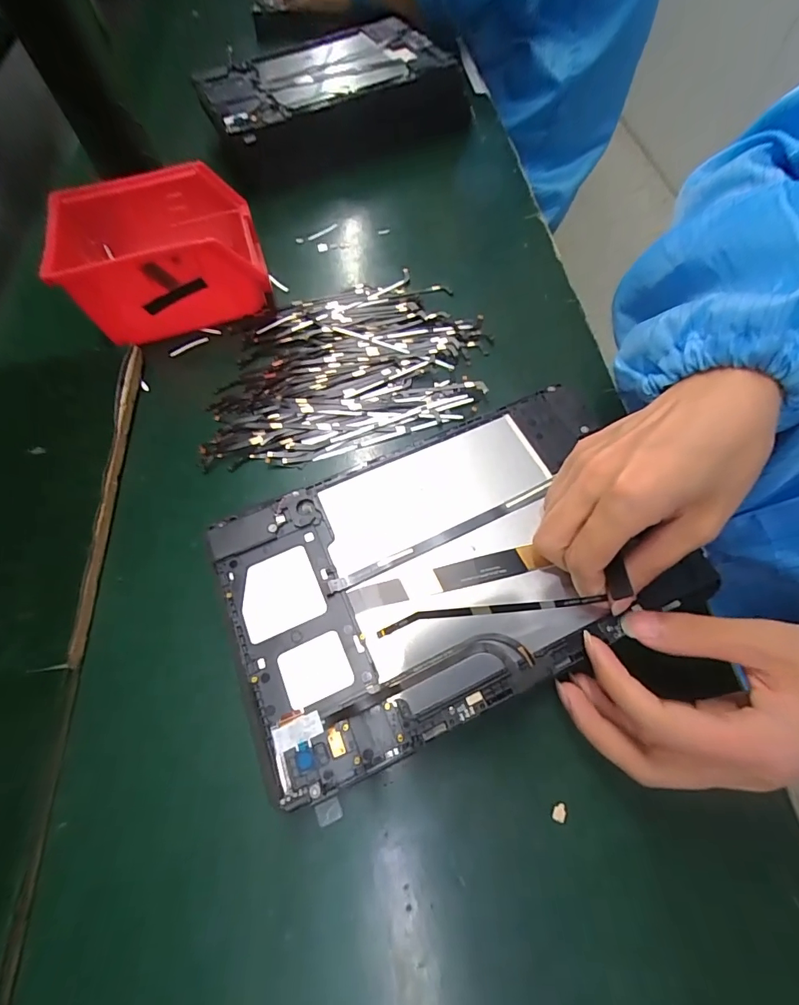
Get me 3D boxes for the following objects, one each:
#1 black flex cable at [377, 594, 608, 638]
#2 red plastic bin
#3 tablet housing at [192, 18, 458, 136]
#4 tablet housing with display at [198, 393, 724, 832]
[{"bbox_3d":[0.040,0.044,0.177,0.100,0.005,0.006,-1,61,-21],"label":"black flex cable"},{"bbox_3d":[-0.187,-0.189,0.345,0.153,0.068,0.103,-16,63,-6],"label":"red plastic bin"},{"bbox_3d":[-0.082,-0.428,0.438,0.229,0.011,0.151,-26,65,-6],"label":"tablet housing"},{"bbox_3d":[0.023,0.031,0.240,0.229,0.009,0.152,-25,64,-10],"label":"tablet housing with display"}]

